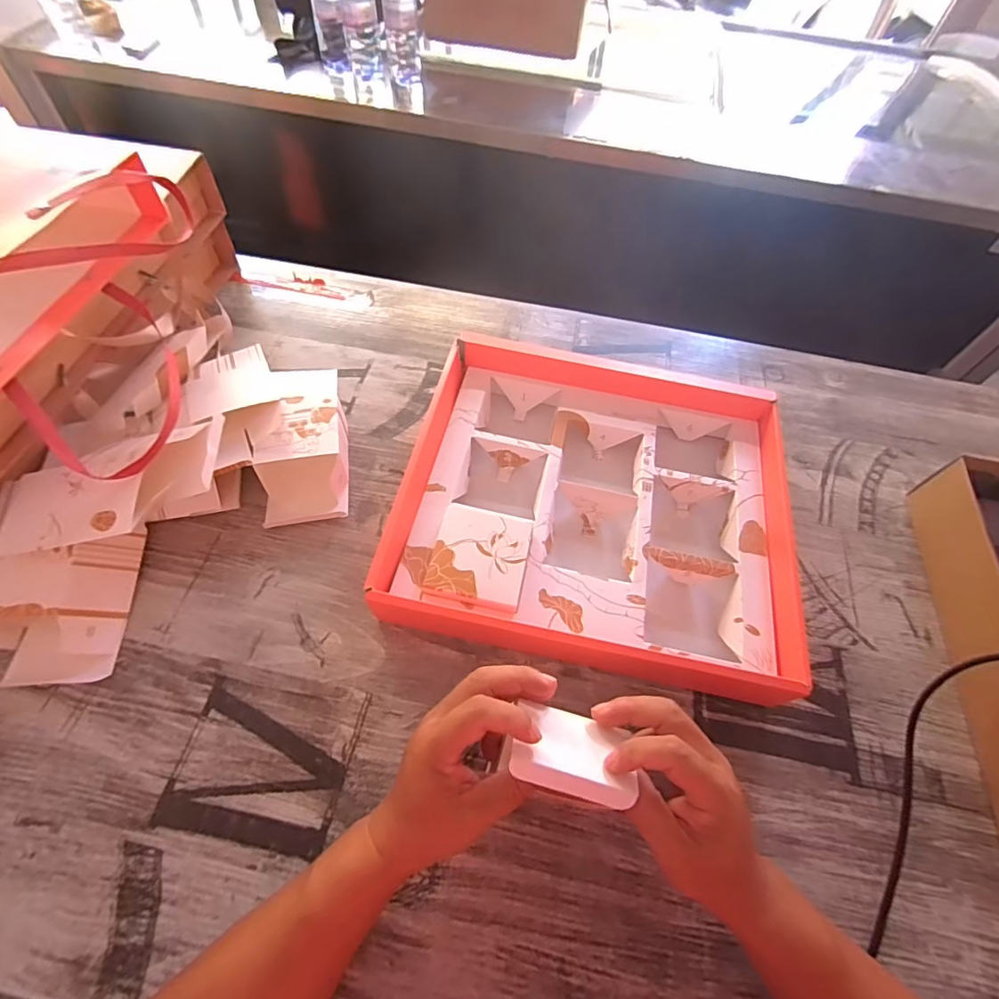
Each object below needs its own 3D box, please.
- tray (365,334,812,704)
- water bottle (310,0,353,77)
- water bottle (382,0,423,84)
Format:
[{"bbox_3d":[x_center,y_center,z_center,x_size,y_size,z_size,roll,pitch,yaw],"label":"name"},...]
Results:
[{"bbox_3d":[0.099,-0.005,0.535,0.368,0.070,0.340,12,58,3],"label":"tray"},{"bbox_3d":[-0.294,-0.832,0.874,0.053,0.208,0.063,-12,61,-11],"label":"water bottle"},{"bbox_3d":[-0.162,-0.806,0.847,0.057,0.167,0.070,-5,60,-7],"label":"water bottle"}]

